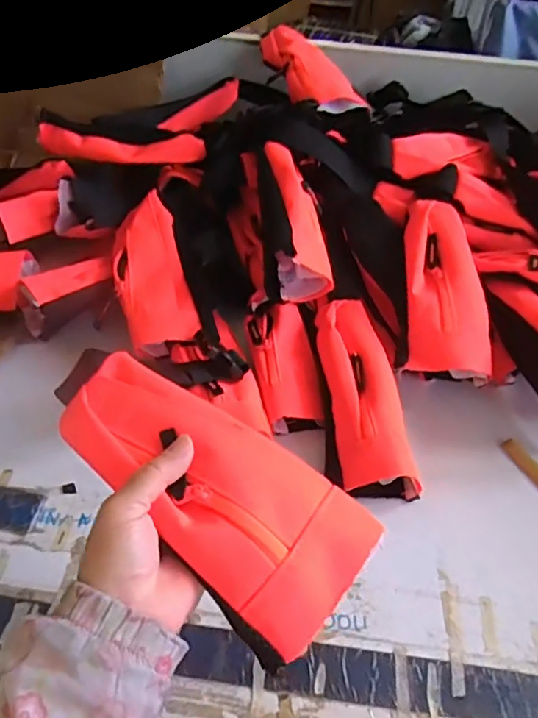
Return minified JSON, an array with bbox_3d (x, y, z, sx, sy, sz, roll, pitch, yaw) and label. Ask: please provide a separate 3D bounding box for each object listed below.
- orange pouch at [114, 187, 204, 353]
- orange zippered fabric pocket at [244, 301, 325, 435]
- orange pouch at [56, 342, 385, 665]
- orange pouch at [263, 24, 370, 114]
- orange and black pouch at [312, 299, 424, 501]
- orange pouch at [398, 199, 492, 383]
[{"bbox_3d":[-0.134,-0.103,0.659,0.081,0.036,0.215,-8,63,-11],"label":"orange pouch"},{"bbox_3d":[0.021,0.006,0.641,0.079,0.048,0.158,-6,47,-10],"label":"orange zippered fabric pocket"},{"bbox_3d":[-0.046,0.069,0.375,0.237,0.041,0.101,38,55,20],"label":"orange pouch"},{"bbox_3d":[0.058,-0.409,0.804,0.101,0.047,0.214,-14,48,-17],"label":"orange pouch"},{"bbox_3d":[0.091,0.037,0.600,0.077,0.076,0.224,-3,47,-7],"label":"orange and black pouch"},{"bbox_3d":[0.191,-0.085,0.633,0.086,0.034,0.217,1,67,-3],"label":"orange pouch"}]

